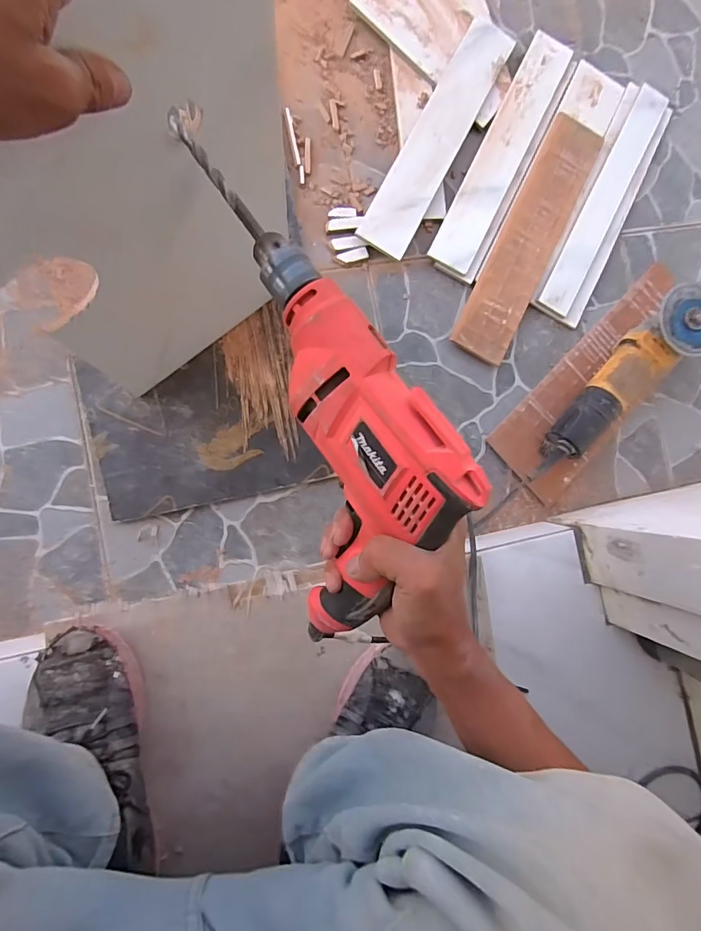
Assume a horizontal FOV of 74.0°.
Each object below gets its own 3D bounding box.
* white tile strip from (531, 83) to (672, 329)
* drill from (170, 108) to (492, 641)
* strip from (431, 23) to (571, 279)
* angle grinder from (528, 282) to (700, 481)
[{"bbox_3d":[0.382,-0.393,0.698,0.083,0.015,0.392,27,84,-7],"label":"white tile strip"},{"bbox_3d":[-0.023,-0.060,0.303,0.116,0.102,0.342,-22,92,-9],"label":"drill"},{"bbox_3d":[0.220,-0.454,0.669,0.065,0.014,0.386,27,84,-7],"label":"strip"},{"bbox_3d":[0.370,-0.096,0.638,0.095,0.103,0.329,40,82,-5],"label":"angle grinder"}]

